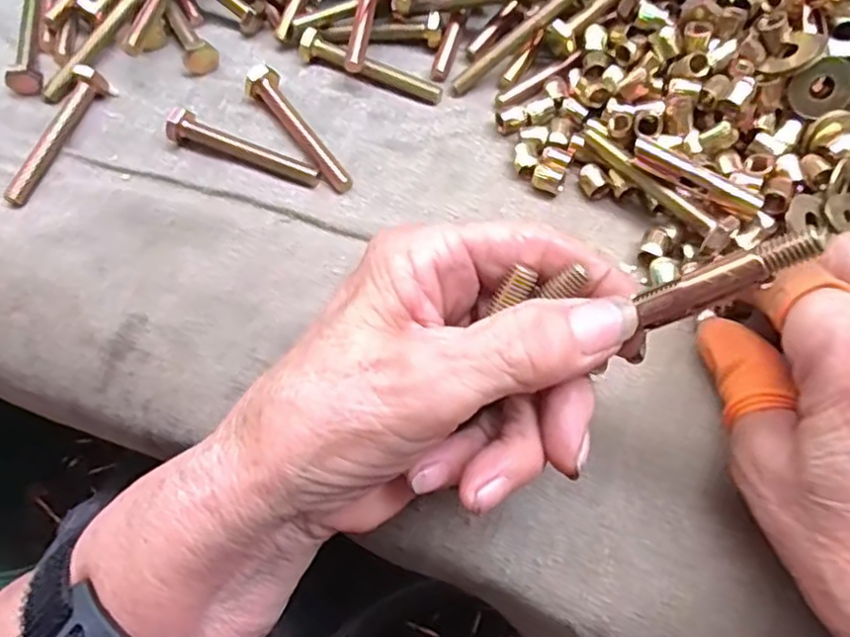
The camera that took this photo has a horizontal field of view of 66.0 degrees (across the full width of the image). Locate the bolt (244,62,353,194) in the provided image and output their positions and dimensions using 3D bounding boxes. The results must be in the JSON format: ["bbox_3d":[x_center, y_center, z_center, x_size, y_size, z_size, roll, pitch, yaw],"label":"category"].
[{"bbox_3d":[-0.051,-0.077,0.265,0.013,0.014,0.065,-35,69,-11],"label":"bolt"}]

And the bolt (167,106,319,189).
[{"bbox_3d":[-0.074,-0.070,0.265,0.069,0.014,0.012,18,69,11],"label":"bolt"}]

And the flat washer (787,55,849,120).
[{"bbox_3d":[0.145,-0.085,0.238,0.022,0.004,0.021,4,115,8],"label":"flat washer"}]

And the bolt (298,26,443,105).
[{"bbox_3d":[-0.023,-0.108,0.278,0.065,0.012,0.012,22,70,12],"label":"bolt"}]

